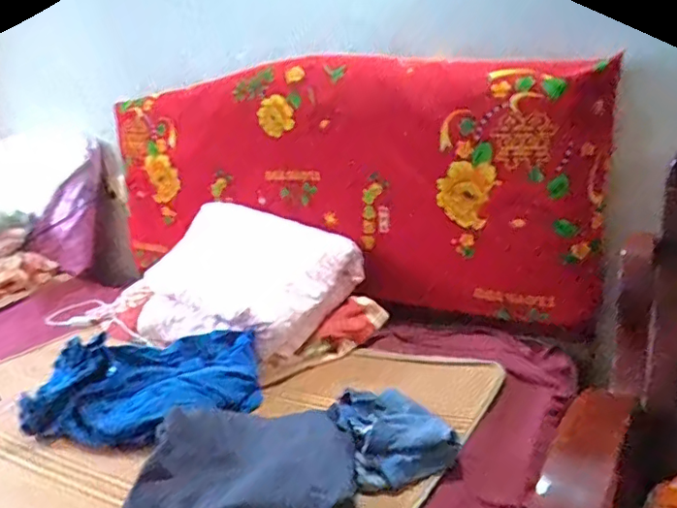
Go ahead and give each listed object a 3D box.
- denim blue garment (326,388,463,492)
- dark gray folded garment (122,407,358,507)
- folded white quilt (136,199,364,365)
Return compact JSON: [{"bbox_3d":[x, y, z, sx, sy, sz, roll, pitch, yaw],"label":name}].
[{"bbox_3d":[0.078,0.261,0.870,0.149,0.048,0.215,-5,14,-16],"label":"denim blue garment"},{"bbox_3d":[-0.129,0.296,0.815,0.300,0.088,0.242,-2,13,-2],"label":"dark gray folded garment"},{"bbox_3d":[-0.228,0.051,1.339,0.490,0.144,0.382,12,43,24],"label":"folded white quilt"}]

